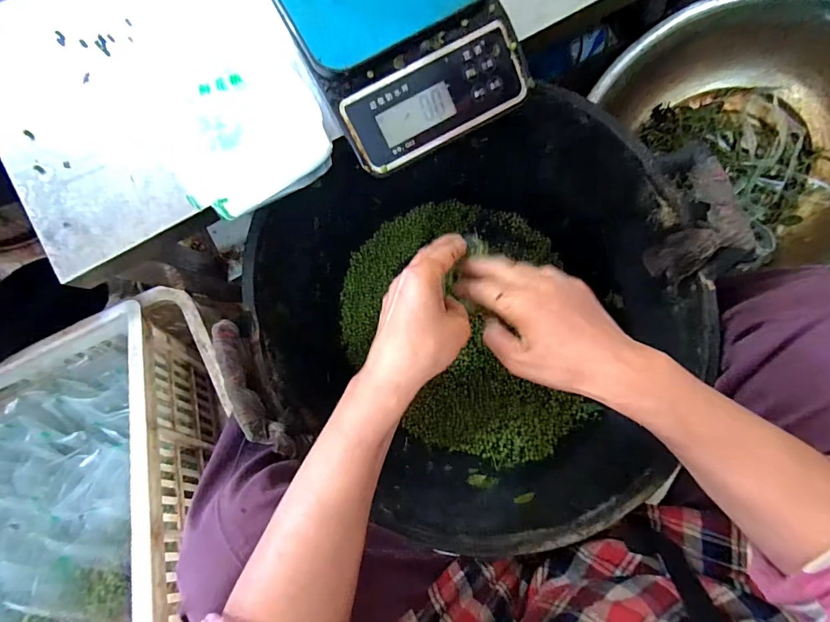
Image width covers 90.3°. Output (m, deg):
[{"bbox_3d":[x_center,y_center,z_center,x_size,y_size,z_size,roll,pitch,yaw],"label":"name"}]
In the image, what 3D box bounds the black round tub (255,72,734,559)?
[{"bbox_3d":[0.066,0.013,0.492,0.426,0.200,0.433,0,86,0],"label":"black round tub"}]

